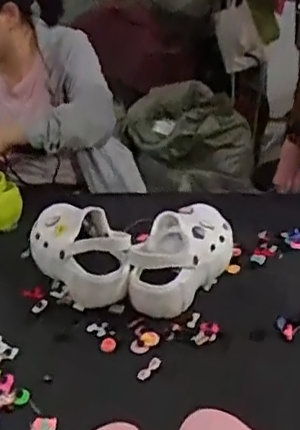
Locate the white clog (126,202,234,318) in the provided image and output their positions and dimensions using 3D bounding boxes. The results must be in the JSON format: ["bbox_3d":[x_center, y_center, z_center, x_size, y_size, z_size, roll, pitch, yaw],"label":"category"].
[{"bbox_3d":[0.060,0.063,0.995,0.107,0.108,0.235,11,32,25],"label":"white clog"}]

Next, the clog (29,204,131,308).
[{"bbox_3d":[-0.117,0.062,1.000,0.122,0.114,0.231,-17,31,-23],"label":"clog"}]

